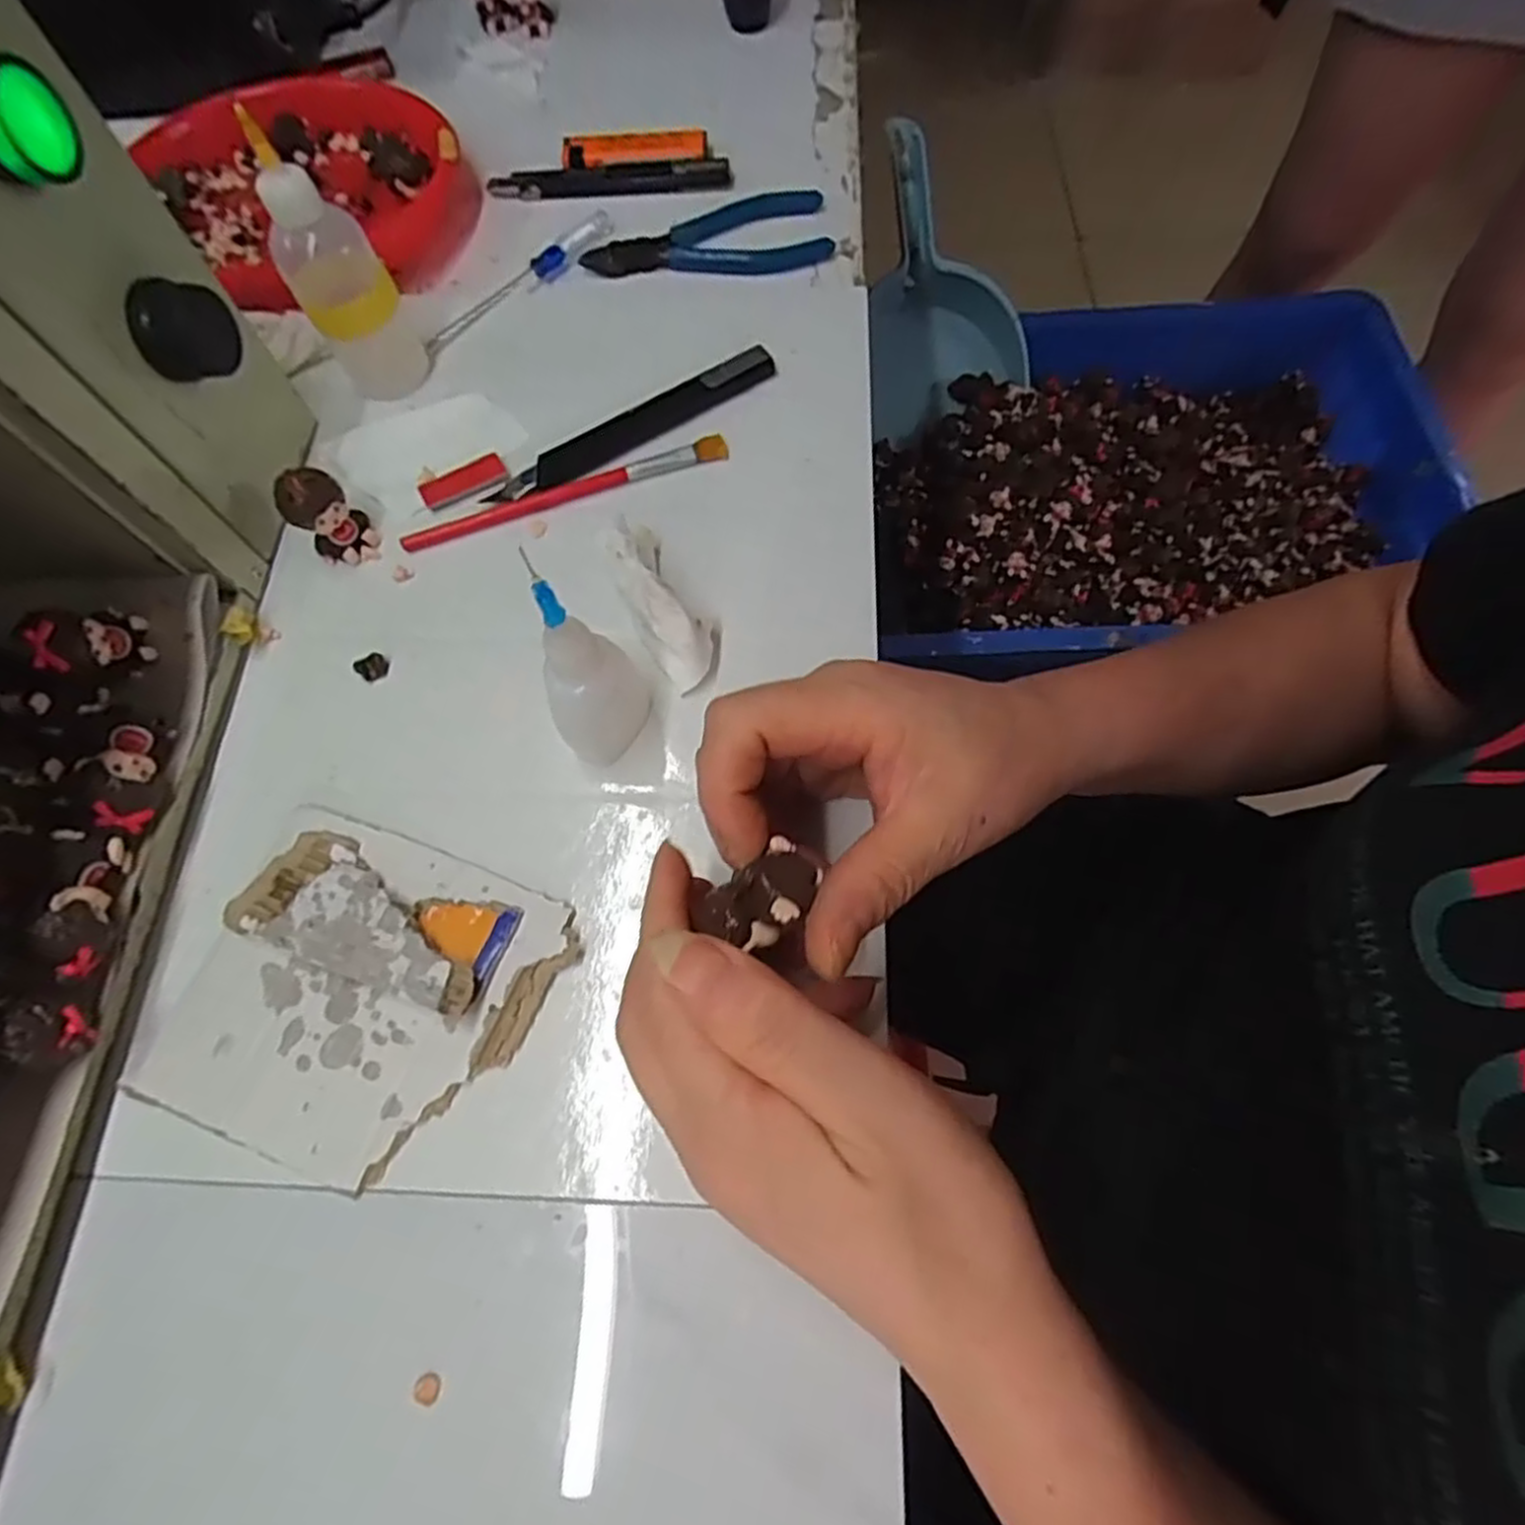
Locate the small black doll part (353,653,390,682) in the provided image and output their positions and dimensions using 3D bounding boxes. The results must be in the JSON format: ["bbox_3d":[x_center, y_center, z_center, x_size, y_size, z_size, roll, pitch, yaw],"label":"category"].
[{"bbox_3d":[-0.155,-0.038,0.305,0.011,0.004,0.011,0,68,1],"label":"small black doll part"}]

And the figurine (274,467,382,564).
[{"bbox_3d":[-0.176,-0.099,0.311,0.025,0.035,0.021,-36,72,-13],"label":"figurine"}]

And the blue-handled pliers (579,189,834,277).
[{"bbox_3d":[-0.028,-0.268,0.395,0.124,0.007,0.047,-12,68,-4],"label":"blue-handled pliers"}]

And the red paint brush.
[{"bbox_3d":[-0.084,-0.117,0.332,0.142,0.005,0.010,-19,69,-7],"label":"red paint brush"}]

